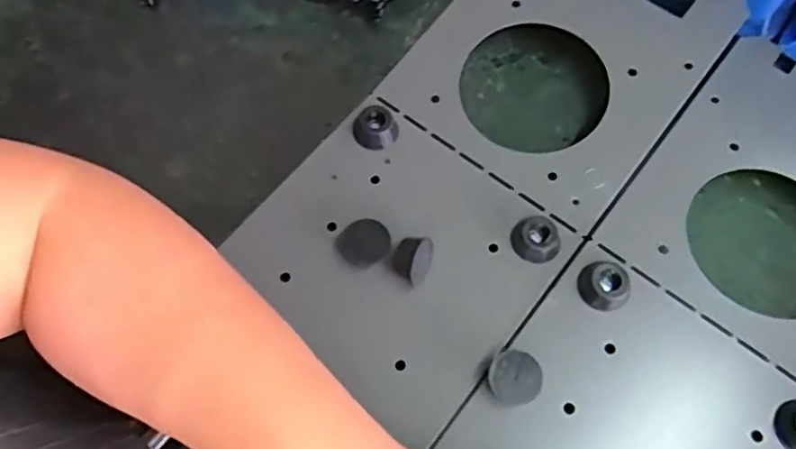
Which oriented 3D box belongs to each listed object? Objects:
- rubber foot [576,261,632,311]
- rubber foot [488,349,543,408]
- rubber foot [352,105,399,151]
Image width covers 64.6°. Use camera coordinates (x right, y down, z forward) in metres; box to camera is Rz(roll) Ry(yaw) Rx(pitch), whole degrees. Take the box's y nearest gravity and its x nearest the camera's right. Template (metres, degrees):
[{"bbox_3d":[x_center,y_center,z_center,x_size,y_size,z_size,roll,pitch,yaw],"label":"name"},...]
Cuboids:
[{"bbox_3d":[0.104,0.031,0.318,0.021,0.014,0.024,-14,67,-6],"label":"rubber foot"},{"bbox_3d":[0.055,0.074,0.300,0.026,0.015,0.024,-24,69,-10],"label":"rubber foot"},{"bbox_3d":[-0.013,-0.055,0.358,0.025,0.012,0.022,-1,67,-1],"label":"rubber foot"}]

